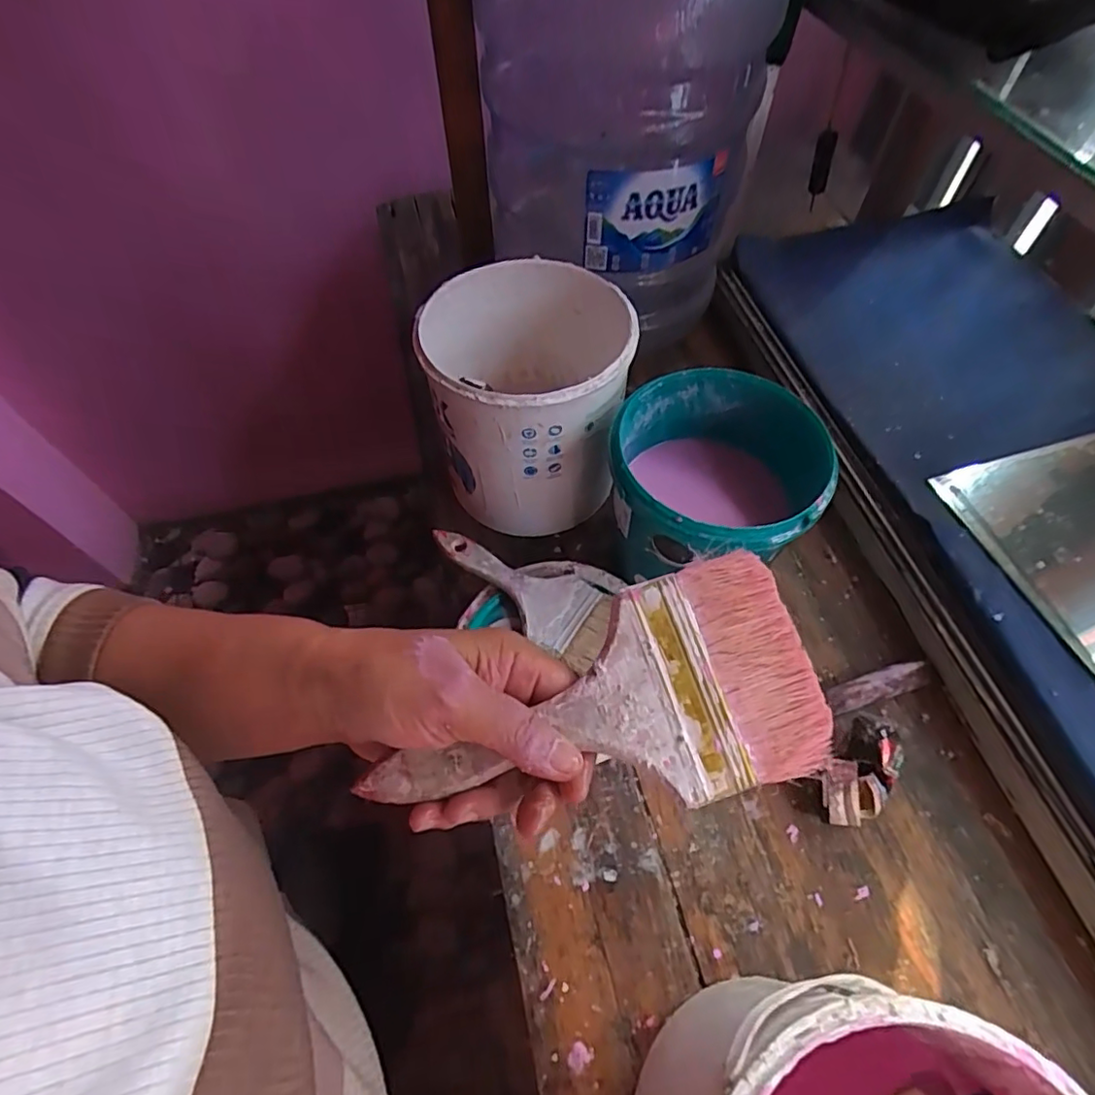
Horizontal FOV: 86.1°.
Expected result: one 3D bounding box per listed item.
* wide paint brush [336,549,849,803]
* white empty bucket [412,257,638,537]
[{"bbox_3d":[0.029,0.069,0.260,0.172,0.018,0.096,-15,76,-3],"label":"wide paint brush"},{"bbox_3d":[-0.019,-0.140,0.555,0.177,0.178,0.182,-1,57,1],"label":"white empty bucket"}]

